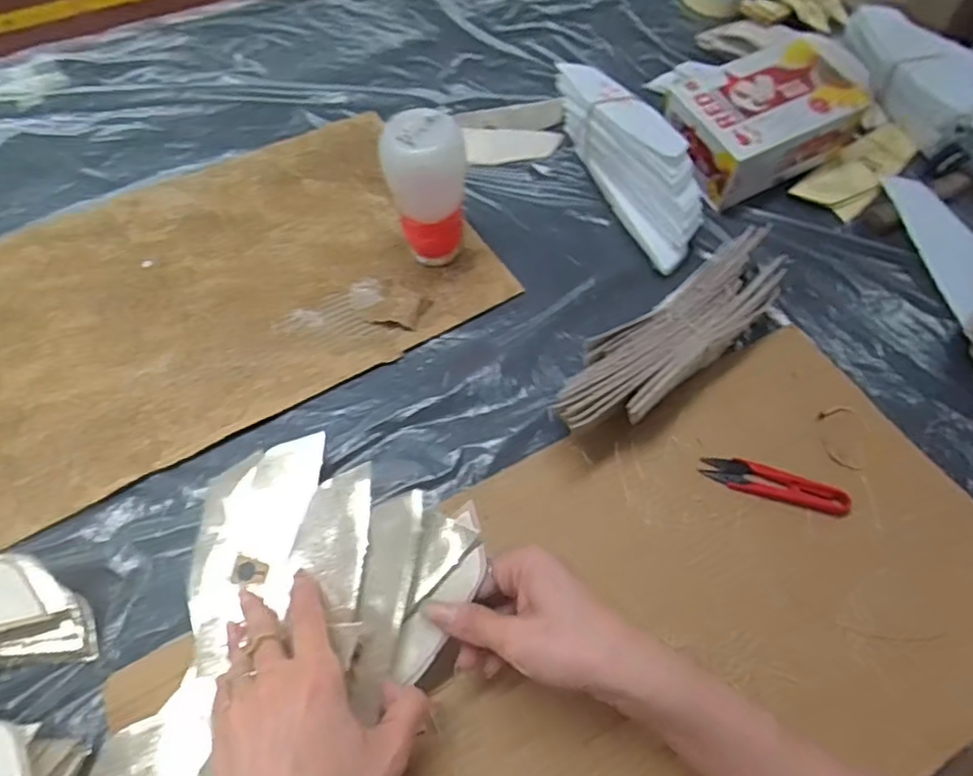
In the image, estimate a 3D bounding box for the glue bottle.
[{"bbox_3d":[-0.050,-0.158,0.533,0.066,0.126,0.058,-6,60,-6],"label":"glue bottle"}]

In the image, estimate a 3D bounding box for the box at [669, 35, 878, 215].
[{"bbox_3d":[0.272,-0.265,0.640,0.170,0.079,0.118,-22,63,-15],"label":"box"}]

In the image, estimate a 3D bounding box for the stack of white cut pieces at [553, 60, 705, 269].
[{"bbox_3d":[0.138,-0.220,0.608,0.057,0.080,0.221,-22,63,-14],"label":"stack of white cut pieces"}]

